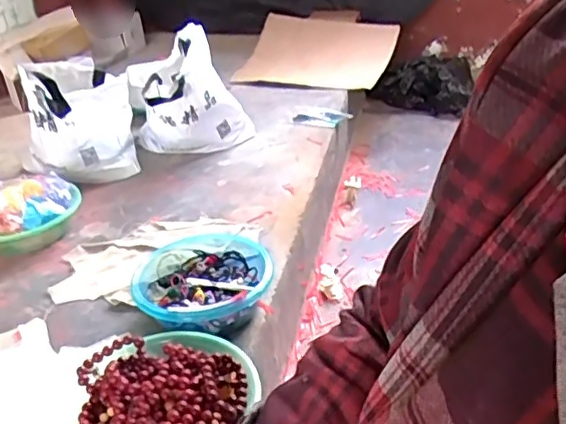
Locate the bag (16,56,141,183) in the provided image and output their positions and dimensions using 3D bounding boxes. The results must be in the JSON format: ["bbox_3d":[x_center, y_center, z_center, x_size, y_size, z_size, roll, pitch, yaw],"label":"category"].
[{"bbox_3d":[-0.494,-0.243,1.499,0.221,0.257,0.294,-12,31,-9],"label":"bag"}]

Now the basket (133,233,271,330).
[{"bbox_3d":[-0.131,0.111,1.015,0.226,0.074,0.275,-6,31,-1],"label":"basket"}]

